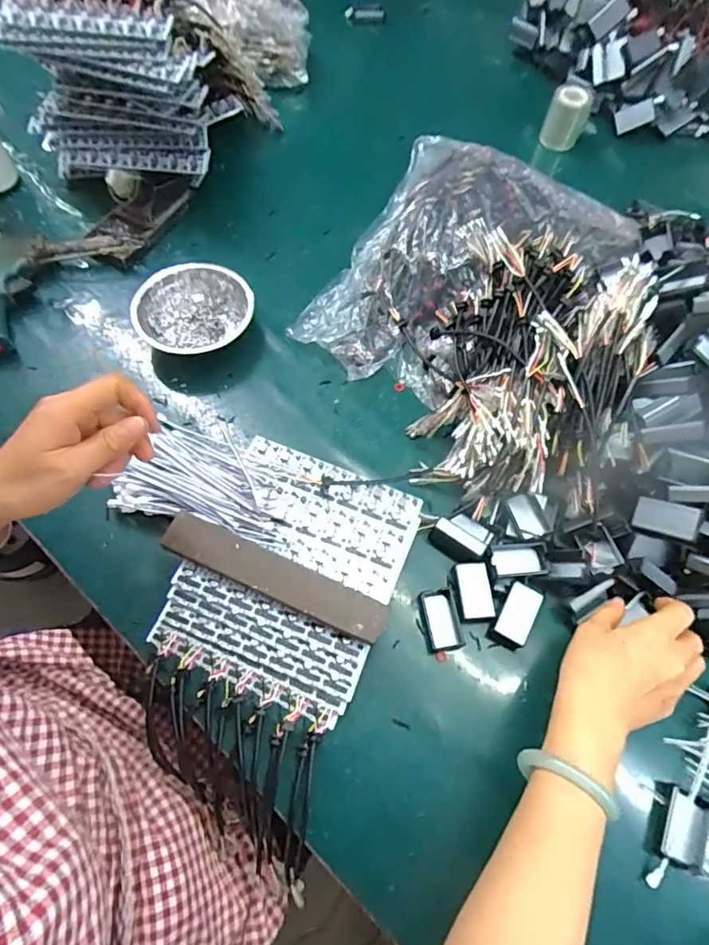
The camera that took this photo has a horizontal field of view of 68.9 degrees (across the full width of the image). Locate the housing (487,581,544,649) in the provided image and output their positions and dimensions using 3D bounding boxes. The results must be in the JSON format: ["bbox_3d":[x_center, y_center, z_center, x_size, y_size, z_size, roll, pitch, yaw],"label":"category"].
[{"bbox_3d":[0.145,0.129,0.465,0.032,0.018,0.053,27,67,10],"label":"housing"}]

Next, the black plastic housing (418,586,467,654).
[{"bbox_3d":[0.080,0.136,0.476,0.033,0.009,0.055,-12,66,-8],"label":"black plastic housing"}]

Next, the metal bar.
[{"bbox_3d":[-0.068,0.087,0.437,0.197,0.008,0.036,23,69,8],"label":"metal bar"}]

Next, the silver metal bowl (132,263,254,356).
[{"bbox_3d":[-0.177,-0.179,0.585,0.126,0.043,0.117,1,65,-2],"label":"silver metal bowl"}]

